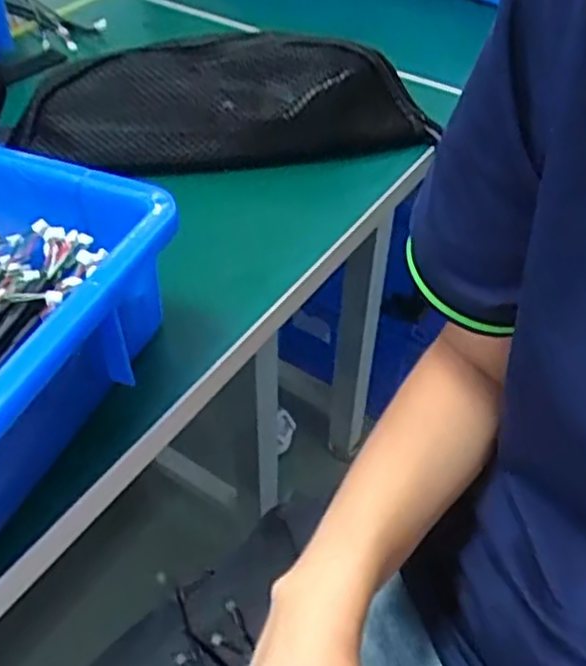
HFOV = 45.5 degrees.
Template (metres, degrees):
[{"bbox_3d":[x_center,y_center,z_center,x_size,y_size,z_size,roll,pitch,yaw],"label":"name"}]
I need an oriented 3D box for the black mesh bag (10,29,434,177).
[{"bbox_3d":[-0.047,-0.162,0.481,0.265,0.066,0.076,-5,43,-10],"label":"black mesh bag"}]

